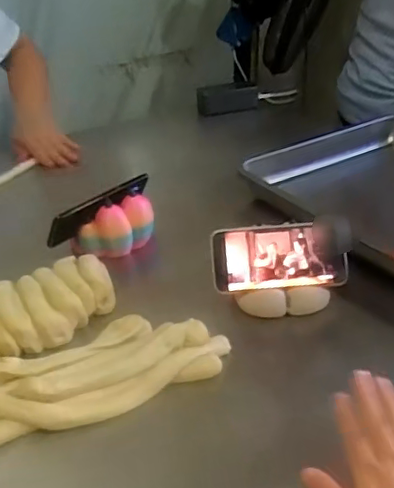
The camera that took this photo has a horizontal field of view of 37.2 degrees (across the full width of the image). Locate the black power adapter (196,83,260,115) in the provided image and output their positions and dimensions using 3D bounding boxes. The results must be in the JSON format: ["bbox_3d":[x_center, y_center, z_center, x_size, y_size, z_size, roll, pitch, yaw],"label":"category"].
[{"bbox_3d":[0.073,-0.318,1.282,0.135,0.052,0.027,-18,35,-22],"label":"black power adapter"}]

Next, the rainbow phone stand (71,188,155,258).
[{"bbox_3d":[-0.111,-0.023,0.789,0.109,0.069,0.052,-19,36,-23],"label":"rainbow phone stand"}]

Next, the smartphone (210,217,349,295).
[{"bbox_3d":[0.096,0.015,0.684,0.154,0.077,0.014,-5,-8,-4],"label":"smartphone"}]

